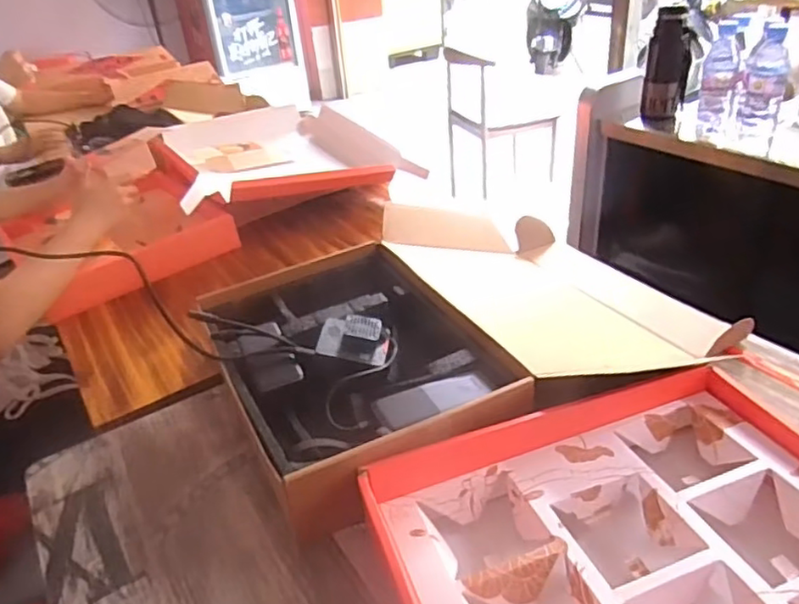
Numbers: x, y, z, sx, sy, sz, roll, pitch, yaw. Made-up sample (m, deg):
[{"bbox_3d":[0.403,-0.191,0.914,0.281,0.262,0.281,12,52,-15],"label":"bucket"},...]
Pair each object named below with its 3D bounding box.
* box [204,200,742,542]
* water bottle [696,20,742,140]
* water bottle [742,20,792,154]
[{"bbox_3d":[0.084,0.019,0.792,0.601,0.094,0.423,-21,35,-23],"label":"box"},{"bbox_3d":[0.577,-0.386,1.136,0.062,0.202,0.065,8,35,22],"label":"water bottle"},{"bbox_3d":[0.638,-0.369,1.102,0.069,0.200,0.062,11,37,26],"label":"water bottle"}]

